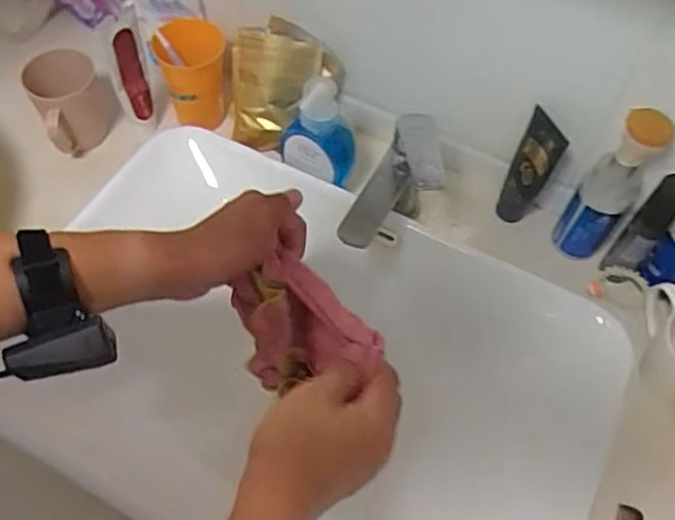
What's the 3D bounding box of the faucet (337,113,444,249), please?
[{"bbox_3d":[0.060,-0.061,0.703,0.062,0.113,0.165,24,59,11],"label":"faucet"}]

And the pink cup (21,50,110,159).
[{"bbox_3d":[-0.310,-0.177,0.780,0.074,0.108,0.070,2,58,-3],"label":"pink cup"}]

